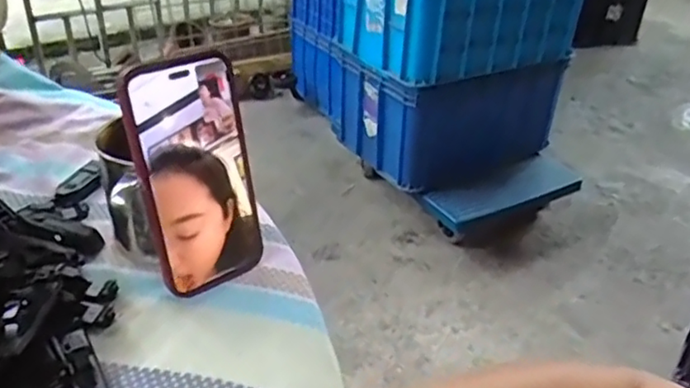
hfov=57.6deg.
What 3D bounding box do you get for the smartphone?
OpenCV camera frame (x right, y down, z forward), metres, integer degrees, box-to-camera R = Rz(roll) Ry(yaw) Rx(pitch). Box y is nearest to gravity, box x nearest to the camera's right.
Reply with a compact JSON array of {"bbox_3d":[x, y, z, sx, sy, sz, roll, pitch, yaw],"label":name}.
[{"bbox_3d":[-0.096,-0.012,0.422,0.082,0.159,0.007,-27,29,-32],"label":"smartphone"}]

